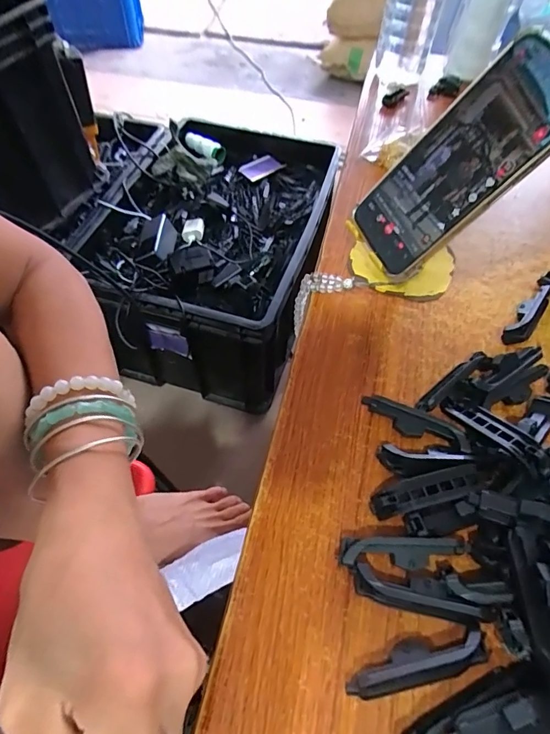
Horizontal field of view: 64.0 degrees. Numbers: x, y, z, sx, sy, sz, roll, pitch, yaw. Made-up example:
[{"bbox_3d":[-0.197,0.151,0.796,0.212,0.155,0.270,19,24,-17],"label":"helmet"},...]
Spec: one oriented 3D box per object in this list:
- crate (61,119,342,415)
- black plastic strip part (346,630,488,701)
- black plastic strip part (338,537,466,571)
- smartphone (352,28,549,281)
[{"bbox_3d":[-0.132,-0.265,1.025,0.428,0.306,0.581,15,57,9],"label":"crate"},{"bbox_3d":[0.071,0.151,0.224,0.071,0.020,0.020,-9,55,-8],"label":"black plastic strip part"},{"bbox_3d":[0.072,0.108,0.253,0.071,0.020,0.015,0,54,-2],"label":"black plastic strip part"},{"bbox_3d":[0.133,-0.146,0.321,0.019,0.168,0.079,16,43,-42],"label":"smartphone"}]

